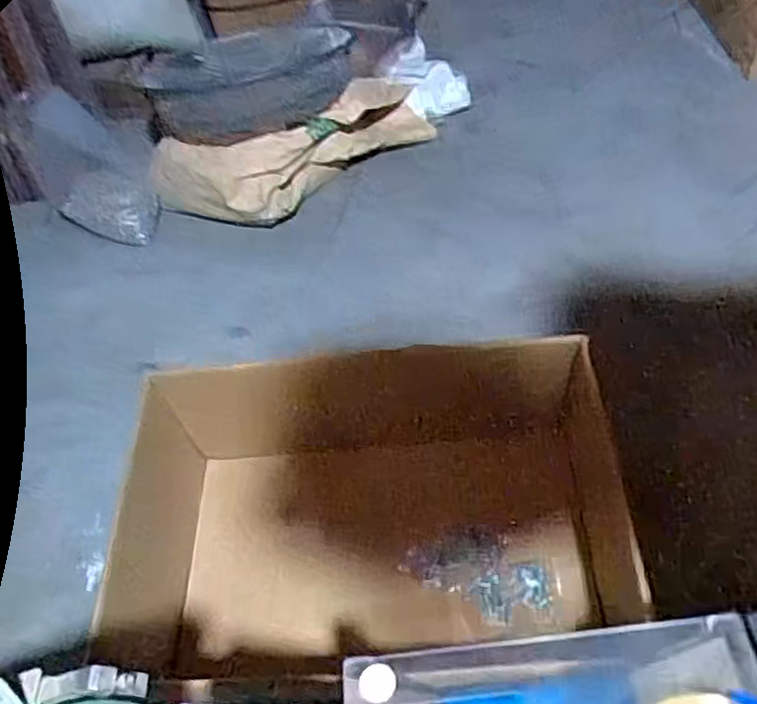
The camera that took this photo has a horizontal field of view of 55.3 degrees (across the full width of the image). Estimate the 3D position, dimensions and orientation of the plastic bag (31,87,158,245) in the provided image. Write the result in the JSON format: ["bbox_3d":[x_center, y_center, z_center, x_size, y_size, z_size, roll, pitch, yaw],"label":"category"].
[{"bbox_3d":[-0.496,-0.317,1.262,0.188,0.237,0.109,8,54,12],"label":"plastic bag"}]

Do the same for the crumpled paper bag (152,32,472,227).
[{"bbox_3d":[-0.092,-0.443,1.400,0.673,0.161,0.191,-38,57,-19],"label":"crumpled paper bag"}]

